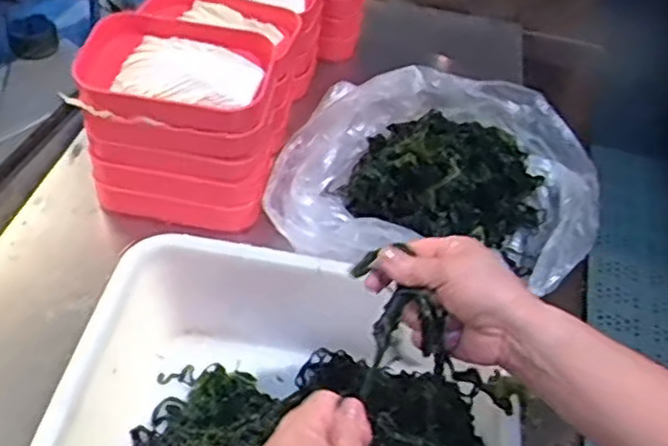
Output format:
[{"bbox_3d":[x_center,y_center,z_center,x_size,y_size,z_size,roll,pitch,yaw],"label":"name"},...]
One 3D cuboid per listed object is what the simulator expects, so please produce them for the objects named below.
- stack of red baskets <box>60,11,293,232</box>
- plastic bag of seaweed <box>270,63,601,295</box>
[{"bbox_3d":[-0.154,-0.108,0.790,0.183,0.181,0.129,7,43,0],"label":"stack of red baskets"},{"bbox_3d":[0.117,-0.058,0.809,0.337,0.114,0.259,9,43,2],"label":"plastic bag of seaweed"}]

